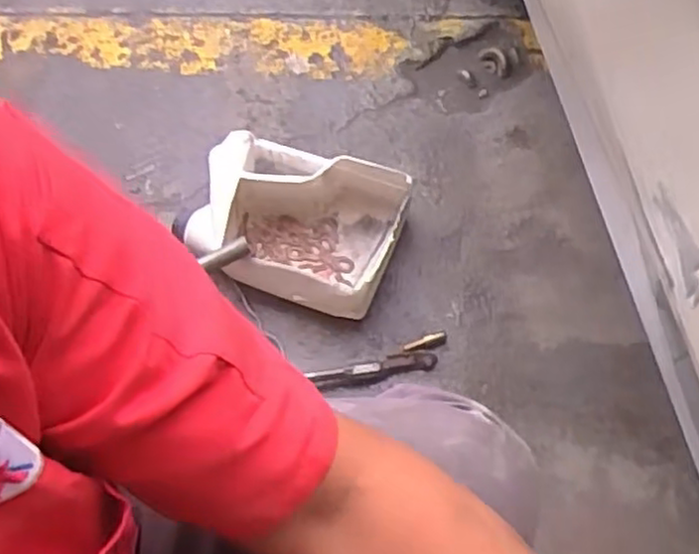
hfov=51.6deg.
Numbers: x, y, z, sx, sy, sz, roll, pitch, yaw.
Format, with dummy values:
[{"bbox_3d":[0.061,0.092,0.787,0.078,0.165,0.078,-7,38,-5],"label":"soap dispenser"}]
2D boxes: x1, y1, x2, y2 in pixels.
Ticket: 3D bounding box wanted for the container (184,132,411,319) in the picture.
[{"bbox_3d":[-0.079,-0.077,1.011,0.284,0.089,0.204,17,63,10],"label":"container"}]

